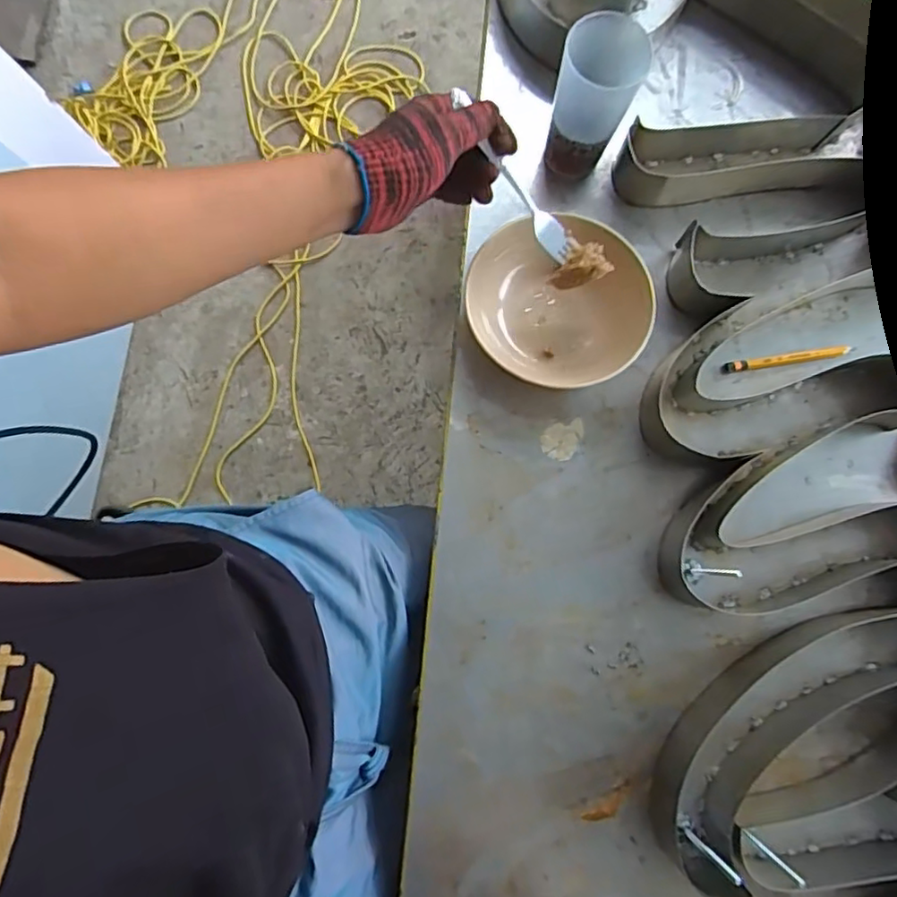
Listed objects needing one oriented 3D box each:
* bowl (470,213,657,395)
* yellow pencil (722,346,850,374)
[{"bbox_3d":[0.104,-0.132,0.567,0.161,0.059,0.159,0,80,-1],"label":"bowl"},{"bbox_3d":[0.331,-0.087,0.588,0.123,0.005,0.011,-9,80,-3],"label":"yellow pencil"}]

